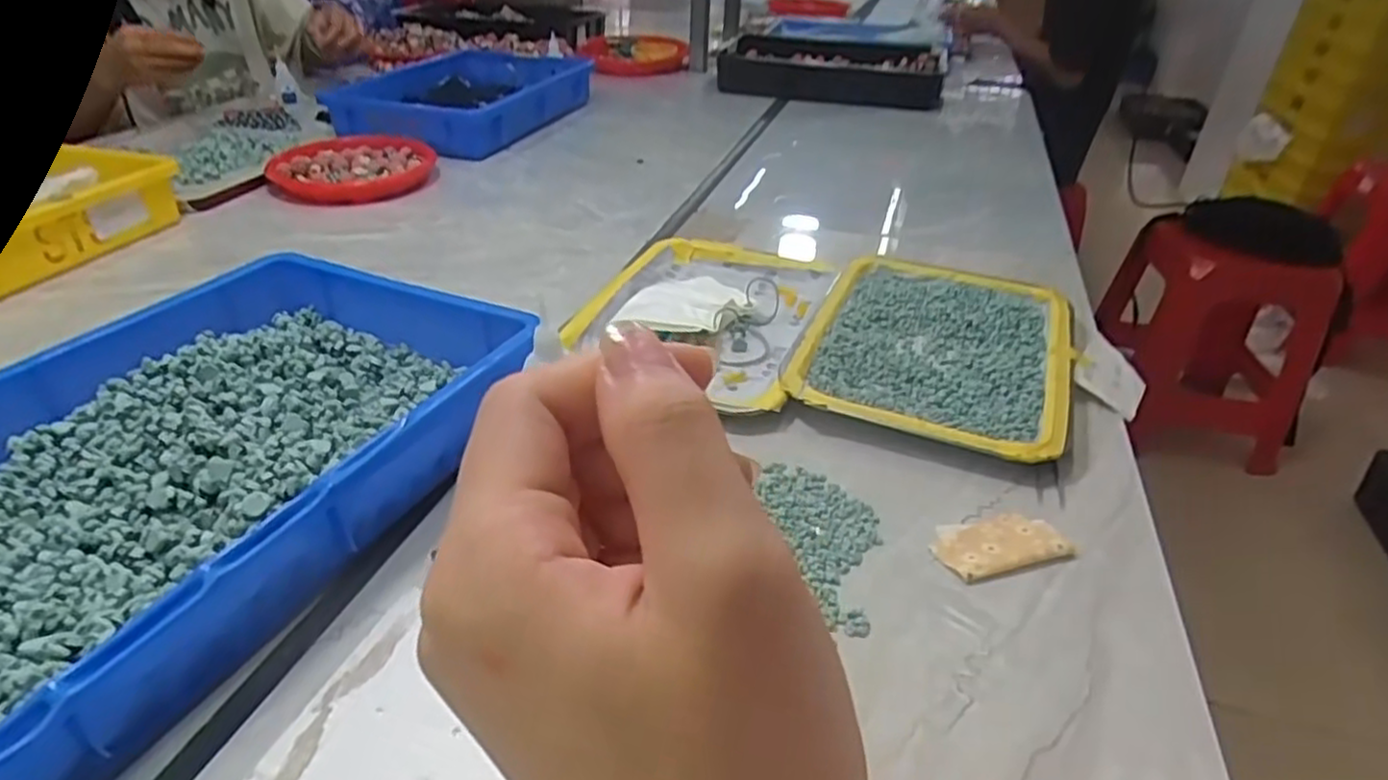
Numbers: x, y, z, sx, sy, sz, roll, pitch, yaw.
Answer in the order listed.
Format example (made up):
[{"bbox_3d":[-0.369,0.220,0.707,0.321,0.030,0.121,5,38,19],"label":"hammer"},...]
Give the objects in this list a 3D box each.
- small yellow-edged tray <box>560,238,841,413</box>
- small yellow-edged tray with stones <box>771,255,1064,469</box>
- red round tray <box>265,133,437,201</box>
[{"bbox_3d":[0.008,-0.065,0.611,0.175,0.021,0.248,11,34,15],"label":"small yellow-edged tray"},{"bbox_3d":[0.187,-0.038,0.573,0.186,0.022,0.261,13,35,17],"label":"small yellow-edged tray with stones"},{"bbox_3d":[-0.414,-0.277,0.901,0.177,0.031,0.190,-15,36,-23],"label":"red round tray"}]

